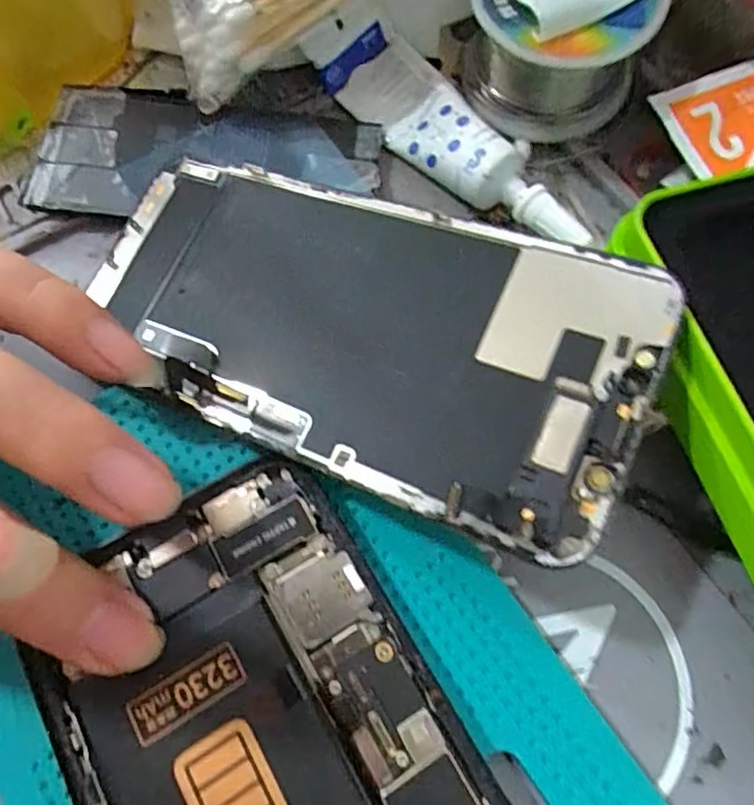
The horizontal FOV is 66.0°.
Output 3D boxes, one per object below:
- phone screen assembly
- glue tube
[{"bbox_3d":[-0.008,-0.020,0.141,0.138,0.008,0.067,21,77,20],"label":"phone screen assembly"},{"bbox_3d":[0.025,-0.081,0.176,0.026,0.013,0.097,-40,75,-15],"label":"glue tube"}]

